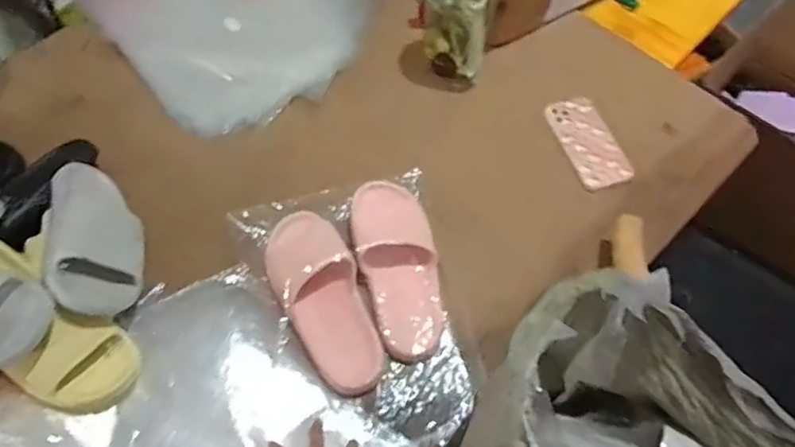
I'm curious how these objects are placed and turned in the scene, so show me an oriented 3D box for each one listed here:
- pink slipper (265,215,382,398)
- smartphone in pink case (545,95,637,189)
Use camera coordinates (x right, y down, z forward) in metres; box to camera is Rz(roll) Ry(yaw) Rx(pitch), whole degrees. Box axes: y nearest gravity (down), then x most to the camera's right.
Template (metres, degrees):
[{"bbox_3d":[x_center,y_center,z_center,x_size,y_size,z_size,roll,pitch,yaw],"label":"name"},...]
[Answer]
[{"bbox_3d":[-0.099,0.094,0.786,0.102,0.061,0.256,-21,62,-13],"label":"pink slipper"},{"bbox_3d":[0.296,-0.129,0.941,0.083,0.013,0.169,-12,61,-8],"label":"smartphone in pink case"}]

